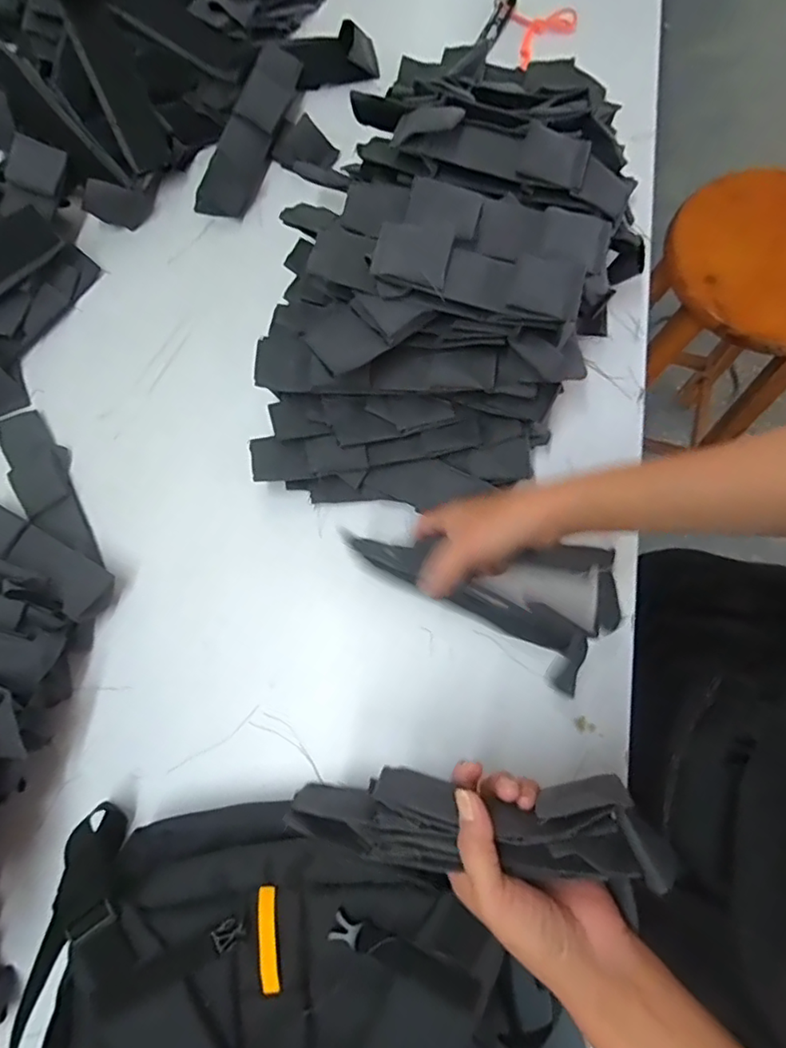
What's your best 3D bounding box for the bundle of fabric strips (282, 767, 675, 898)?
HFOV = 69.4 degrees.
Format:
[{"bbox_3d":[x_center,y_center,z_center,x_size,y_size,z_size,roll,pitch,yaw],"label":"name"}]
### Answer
[{"bbox_3d":[0.045,0.172,0.332,0.206,0.042,0.049,0,74,11],"label":"bundle of fabric strips"}]

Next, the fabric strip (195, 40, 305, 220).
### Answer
[{"bbox_3d":[-0.153,-0.437,0.631,0.055,0.050,0.202,21,75,7],"label":"fabric strip"}]

